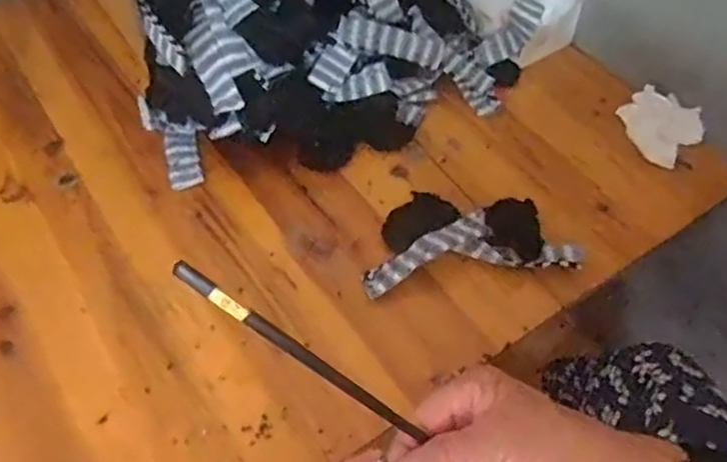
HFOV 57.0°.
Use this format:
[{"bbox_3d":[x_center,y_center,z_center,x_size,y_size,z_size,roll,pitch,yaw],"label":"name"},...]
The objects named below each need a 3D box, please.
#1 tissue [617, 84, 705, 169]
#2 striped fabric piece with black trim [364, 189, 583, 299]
[{"bbox_3d":[0.324,-0.119,0.726,0.068,0.037,0.091,-20,57,-13],"label":"tissue"},{"bbox_3d":[0.097,-0.001,0.648,0.199,0.034,0.107,-6,55,-4],"label":"striped fabric piece with black trim"}]

